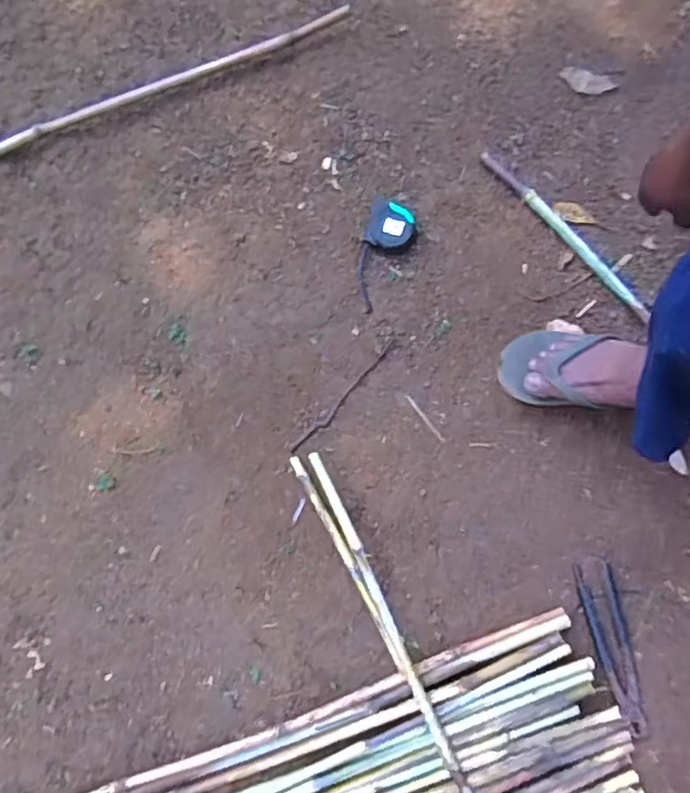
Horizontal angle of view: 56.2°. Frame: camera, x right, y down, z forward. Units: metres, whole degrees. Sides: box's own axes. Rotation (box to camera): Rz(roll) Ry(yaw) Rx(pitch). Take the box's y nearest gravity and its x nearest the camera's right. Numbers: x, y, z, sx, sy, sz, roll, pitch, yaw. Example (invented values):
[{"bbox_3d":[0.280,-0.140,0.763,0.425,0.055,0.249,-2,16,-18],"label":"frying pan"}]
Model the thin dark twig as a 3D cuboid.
[{"bbox_3d":[0.001,0.000,0.932,0.017,0.005,0.217,41,81,11],"label":"thin dark twig"}]

